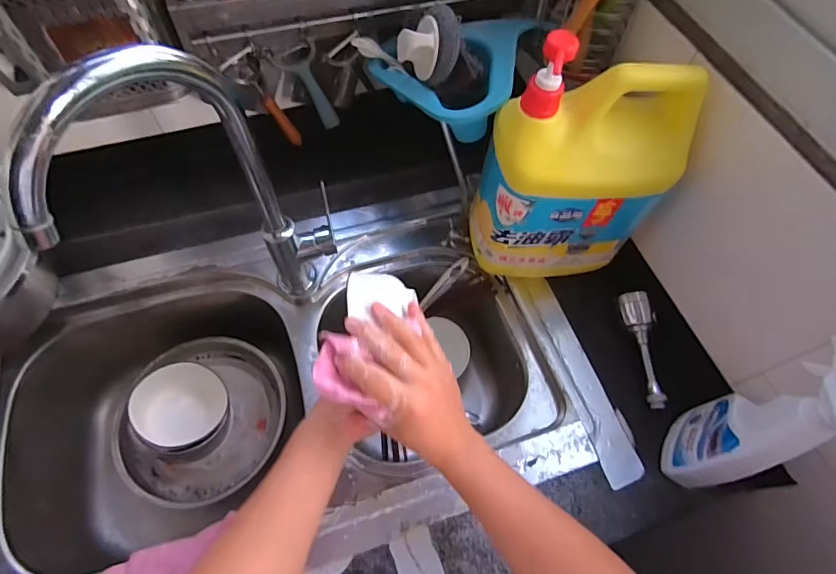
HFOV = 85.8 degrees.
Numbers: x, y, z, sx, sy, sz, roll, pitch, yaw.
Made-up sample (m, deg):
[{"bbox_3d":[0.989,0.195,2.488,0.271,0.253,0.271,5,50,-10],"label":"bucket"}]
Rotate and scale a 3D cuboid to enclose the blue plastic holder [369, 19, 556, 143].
[{"bbox_3d":[0.036,-0.288,0.581,0.203,0.074,0.189,2,62,-3],"label":"blue plastic holder"}]

